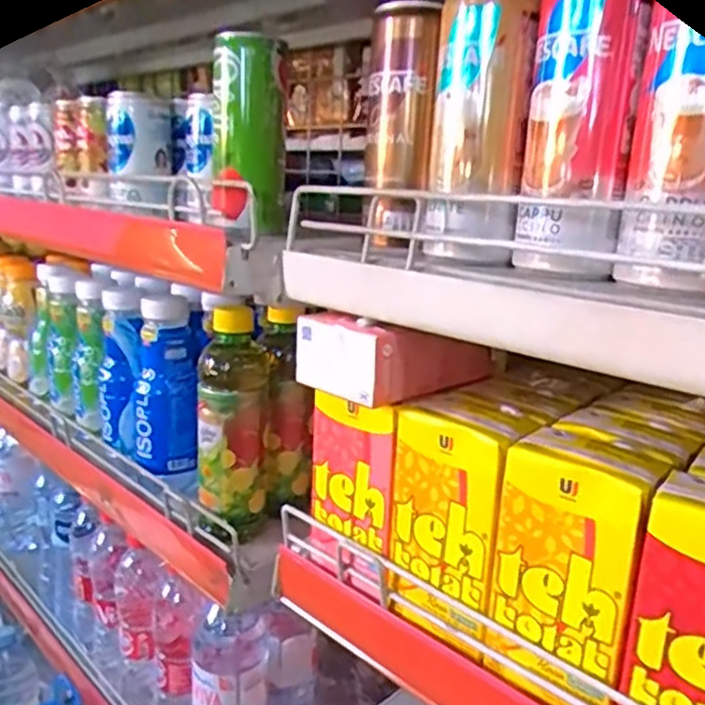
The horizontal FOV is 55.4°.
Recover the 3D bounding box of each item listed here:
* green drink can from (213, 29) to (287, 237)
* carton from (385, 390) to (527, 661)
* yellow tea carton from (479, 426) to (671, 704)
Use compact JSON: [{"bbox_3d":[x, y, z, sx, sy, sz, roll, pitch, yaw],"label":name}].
[{"bbox_3d":[-0.070,-0.151,0.463,0.049,0.130,0.060,-1,16,-9],"label":"green drink can"},{"bbox_3d":[0.059,0.091,0.367,0.066,0.120,0.038,16,21,42],"label":"carton"},{"bbox_3d":[0.104,0.105,0.322,0.065,0.121,0.033,15,20,39],"label":"yellow tea carton"}]

